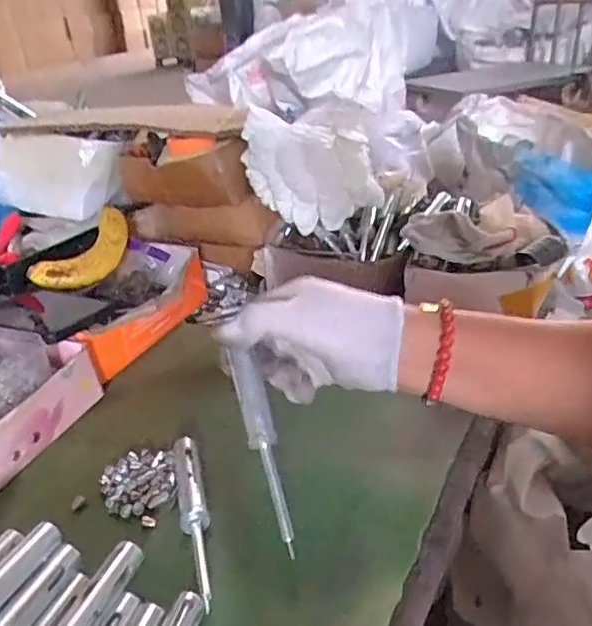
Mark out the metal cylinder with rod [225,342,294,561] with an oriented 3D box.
[{"bbox_3d":[-0.020,0.080,0.369,0.017,0.012,0.126,-12,65,-12],"label":"metal cylinder with rod"}]

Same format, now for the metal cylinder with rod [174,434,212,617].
[{"bbox_3d":[-0.067,0.134,0.397,0.018,0.016,0.144,-13,29,-13],"label":"metal cylinder with rod"}]

